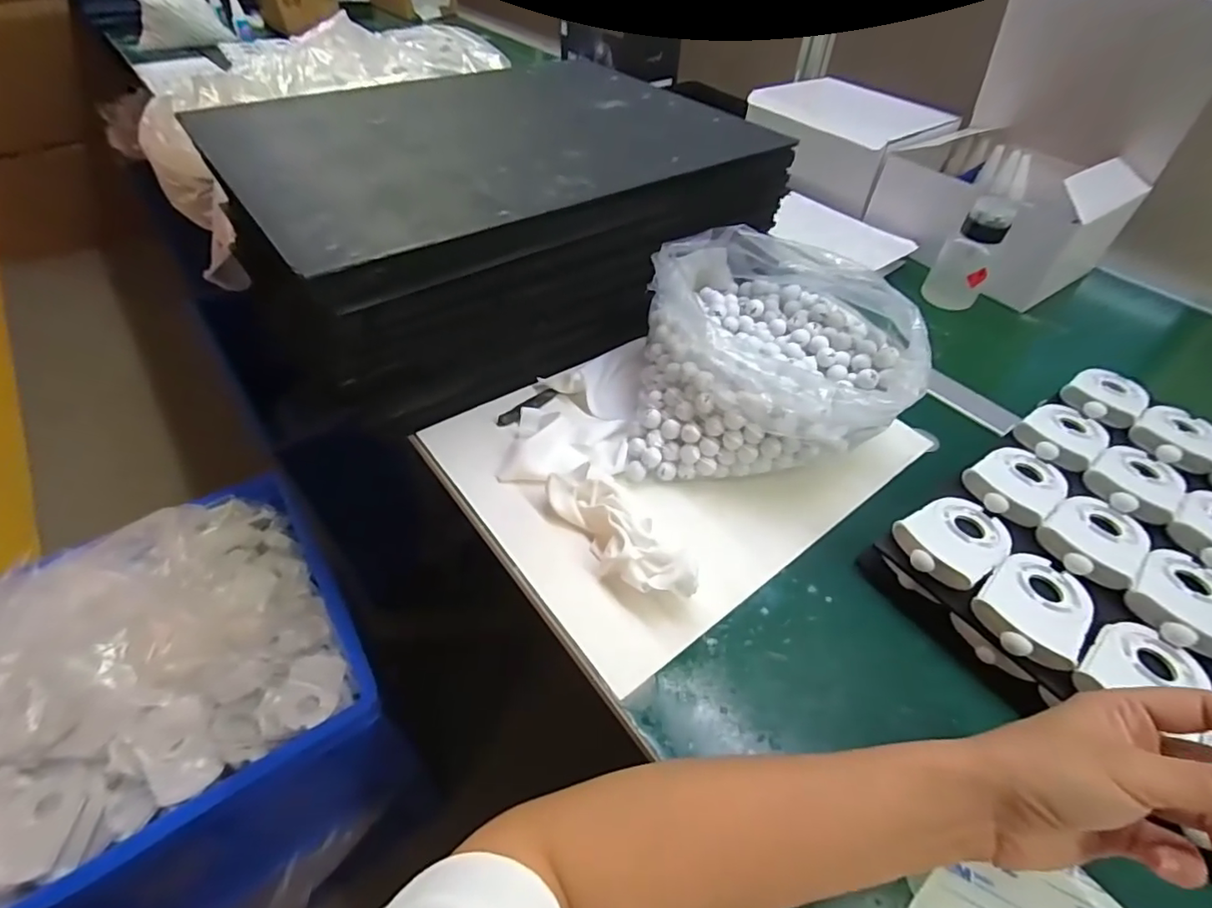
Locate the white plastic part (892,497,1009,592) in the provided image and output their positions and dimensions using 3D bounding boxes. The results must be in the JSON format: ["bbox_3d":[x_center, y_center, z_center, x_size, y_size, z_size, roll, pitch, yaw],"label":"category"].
[{"bbox_3d":[0.248,0.057,0.388,0.089,0.014,0.058,-24,53,-23],"label":"white plastic part"}]

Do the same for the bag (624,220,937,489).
[{"bbox_3d":[0.140,-0.092,0.488,0.212,0.117,0.230,8,47,4],"label":"bag"}]

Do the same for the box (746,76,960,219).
[{"bbox_3d":[0.367,-0.493,0.870,0.208,0.104,0.265,-34,58,-30],"label":"box"}]

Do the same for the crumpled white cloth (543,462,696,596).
[{"bbox_3d":[0.010,0.058,0.399,0.050,0.033,0.133,-26,54,-24],"label":"crumpled white cloth"}]

